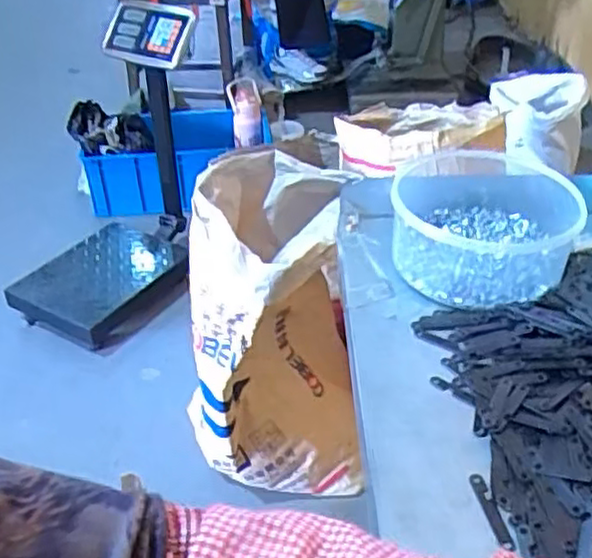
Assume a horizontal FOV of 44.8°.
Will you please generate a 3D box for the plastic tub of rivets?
[{"bbox_3d":[0.161,-0.052,0.611,0.153,0.062,0.177,3,37,11],"label":"plastic tub of rivets"}]

